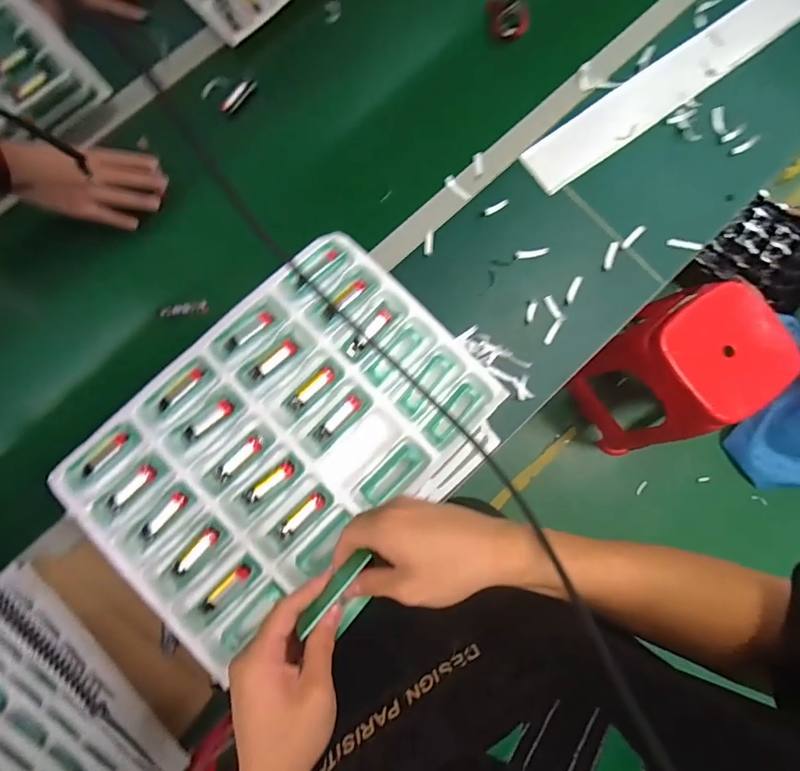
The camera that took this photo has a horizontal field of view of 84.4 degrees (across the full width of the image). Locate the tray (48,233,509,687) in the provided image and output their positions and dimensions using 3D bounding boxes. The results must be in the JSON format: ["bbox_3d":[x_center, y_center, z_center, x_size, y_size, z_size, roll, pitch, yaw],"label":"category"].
[{"bbox_3d":[-0.140,0.058,0.533,0.459,0.021,0.308,-43,86,-7],"label":"tray"}]

